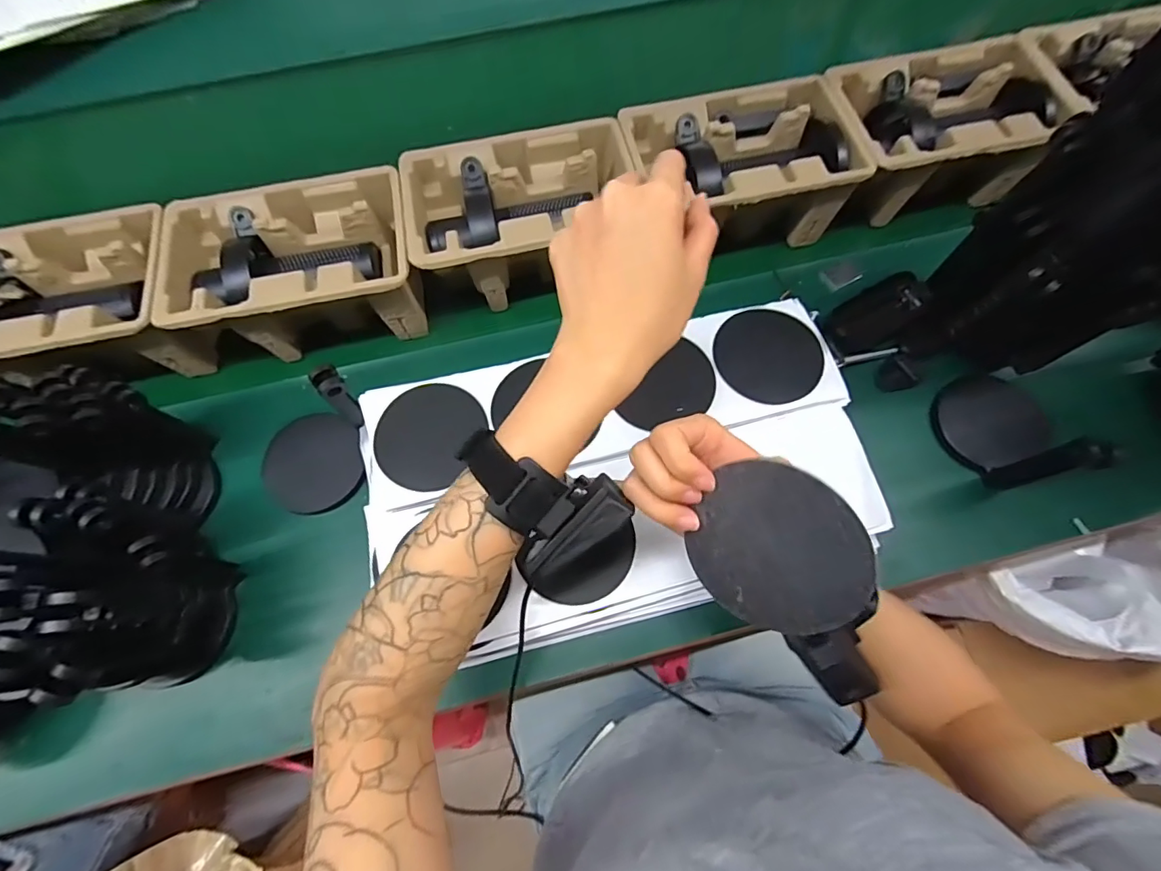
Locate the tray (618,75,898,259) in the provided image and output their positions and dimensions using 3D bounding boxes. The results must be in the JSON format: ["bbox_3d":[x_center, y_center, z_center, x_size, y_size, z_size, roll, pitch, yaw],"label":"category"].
[{"bbox_3d":[0.172,-0.280,0.546,0.230,0.099,0.145,-14,70,0],"label":"tray"}]

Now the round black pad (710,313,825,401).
[{"bbox_3d":[0.167,-0.073,0.443,0.091,0.004,0.090,-2,71,4],"label":"round black pad"}]

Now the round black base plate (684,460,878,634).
[{"bbox_3d":[0.102,0.061,0.258,0.087,0.090,0.006,35,36,25],"label":"round black base plate"}]

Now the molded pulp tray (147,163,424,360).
[{"bbox_3d":[-0.281,-0.166,0.513,0.231,0.097,0.146,-16,70,-1],"label":"molded pulp tray"}]

